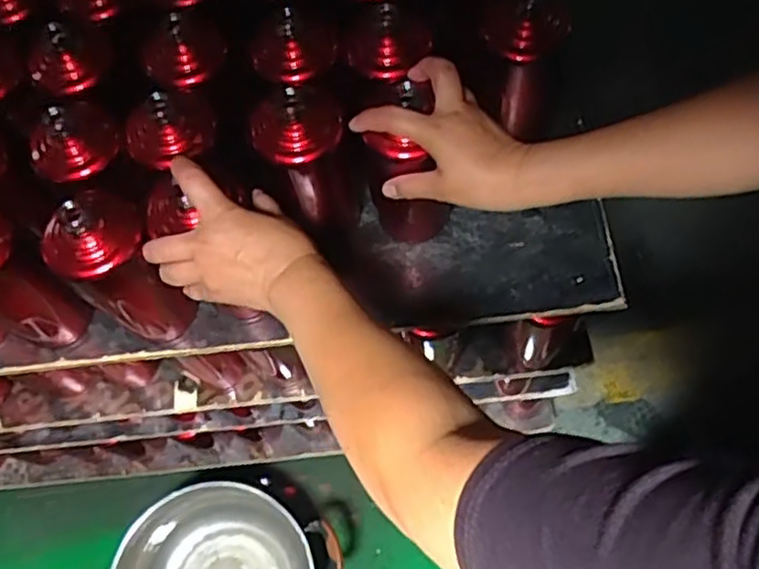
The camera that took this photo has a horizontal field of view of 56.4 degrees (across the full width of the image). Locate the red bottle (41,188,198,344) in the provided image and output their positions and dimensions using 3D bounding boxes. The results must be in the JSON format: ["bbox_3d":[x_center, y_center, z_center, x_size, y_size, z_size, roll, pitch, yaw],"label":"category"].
[{"bbox_3d":[-0.232,-0.016,0.636,0.074,0.192,0.082,-40,71,-13],"label":"red bottle"}]

